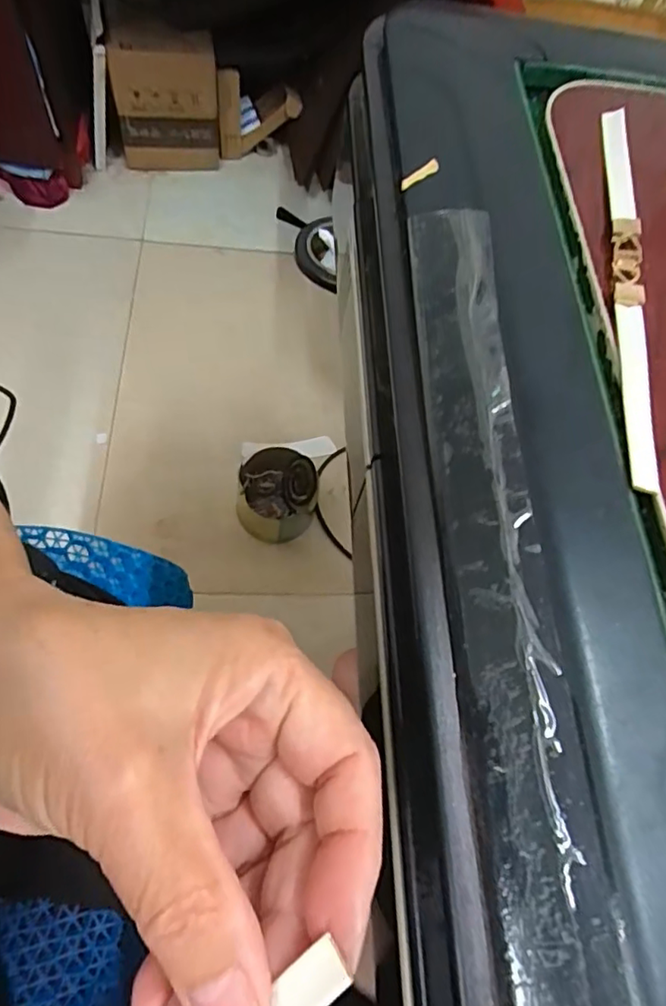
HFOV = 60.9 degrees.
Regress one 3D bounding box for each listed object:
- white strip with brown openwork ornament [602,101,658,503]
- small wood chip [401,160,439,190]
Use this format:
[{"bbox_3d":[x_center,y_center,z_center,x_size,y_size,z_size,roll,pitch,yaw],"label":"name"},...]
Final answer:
[{"bbox_3d":[0.126,-0.102,0.244,0.011,0.008,0.217,9,65,1],"label":"white strip with brown openwork ornament"},{"bbox_3d":[0.040,-0.150,0.260,0.020,0.004,0.004,-31,69,3],"label":"small wood chip"}]

